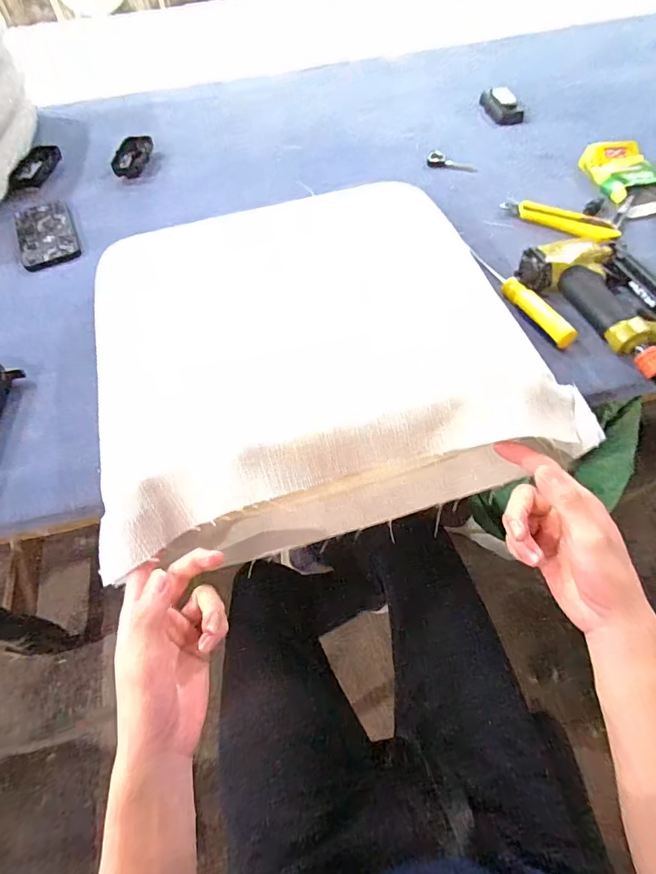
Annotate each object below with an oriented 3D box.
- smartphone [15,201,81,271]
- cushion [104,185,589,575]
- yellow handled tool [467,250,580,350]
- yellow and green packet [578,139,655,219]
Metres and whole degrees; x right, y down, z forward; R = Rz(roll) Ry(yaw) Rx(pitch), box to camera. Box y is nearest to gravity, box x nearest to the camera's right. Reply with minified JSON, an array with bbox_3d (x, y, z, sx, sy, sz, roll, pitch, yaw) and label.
[{"bbox_3d":[-0.430,-0.314,0.698,0.080,0.011,0.163,-24,59,-11],"label":"smartphone"},{"bbox_3d":[-0.016,-0.118,0.530,0.435,0.092,0.448,-14,58,-5],"label":"cushion"},{"bbox_3d":[0.232,-0.172,0.558,0.018,0.024,0.179,-23,59,-11],"label":"yellow handled tool"},{"bbox_3d":[0.449,-0.392,0.681,0.091,0.031,0.146,-10,57,-3],"label":"yellow and green packet"}]

